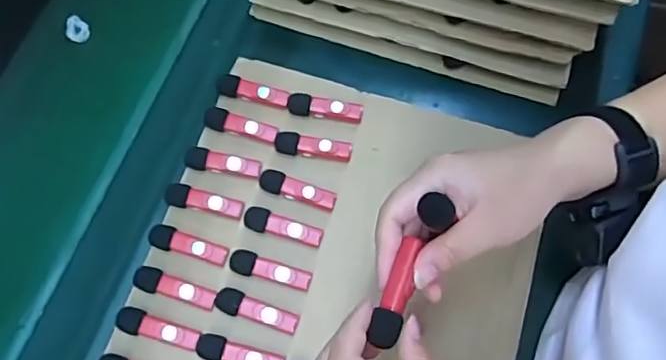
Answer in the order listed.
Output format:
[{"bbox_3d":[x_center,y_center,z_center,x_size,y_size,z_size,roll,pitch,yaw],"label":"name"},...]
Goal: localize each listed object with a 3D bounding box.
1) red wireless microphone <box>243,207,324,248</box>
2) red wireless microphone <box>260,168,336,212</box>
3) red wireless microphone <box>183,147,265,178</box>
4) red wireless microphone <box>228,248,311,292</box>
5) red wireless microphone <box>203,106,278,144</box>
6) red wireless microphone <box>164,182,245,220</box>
[{"bbox_3d":[-0.041,0.038,0.476,0.064,0.014,0.018,14,69,10],"label":"red wireless microphone"},{"bbox_3d":[-0.030,0.009,0.488,0.065,0.016,0.018,18,70,11],"label":"red wireless microphone"},{"bbox_3d":[-0.094,-0.015,0.494,0.065,0.013,0.019,10,69,9],"label":"red wireless microphone"},{"bbox_3d":[-0.050,0.070,0.462,0.065,0.013,0.020,12,69,9],"label":"red wireless microphone"},{"bbox_3d":[-0.080,-0.047,0.506,0.065,0.012,0.017,14,69,10],"label":"red wireless microphone"},{"bbox_3d":[-0.108,0.017,0.484,0.066,0.011,0.018,12,69,9],"label":"red wireless microphone"}]

